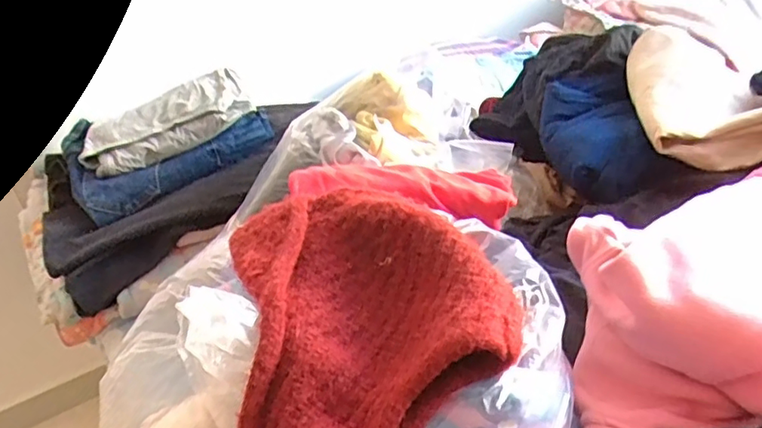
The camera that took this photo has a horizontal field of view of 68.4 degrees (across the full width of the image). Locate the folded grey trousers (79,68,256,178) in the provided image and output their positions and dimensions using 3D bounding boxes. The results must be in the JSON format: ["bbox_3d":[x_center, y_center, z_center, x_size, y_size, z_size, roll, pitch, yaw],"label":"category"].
[{"bbox_3d":[-0.361,-0.153,0.949,0.289,0.065,0.122,-24,36,-4],"label":"folded grey trousers"}]

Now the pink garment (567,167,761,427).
[{"bbox_3d":[0.346,0.076,0.515,0.369,0.155,0.195,-14,34,-13],"label":"pink garment"}]

